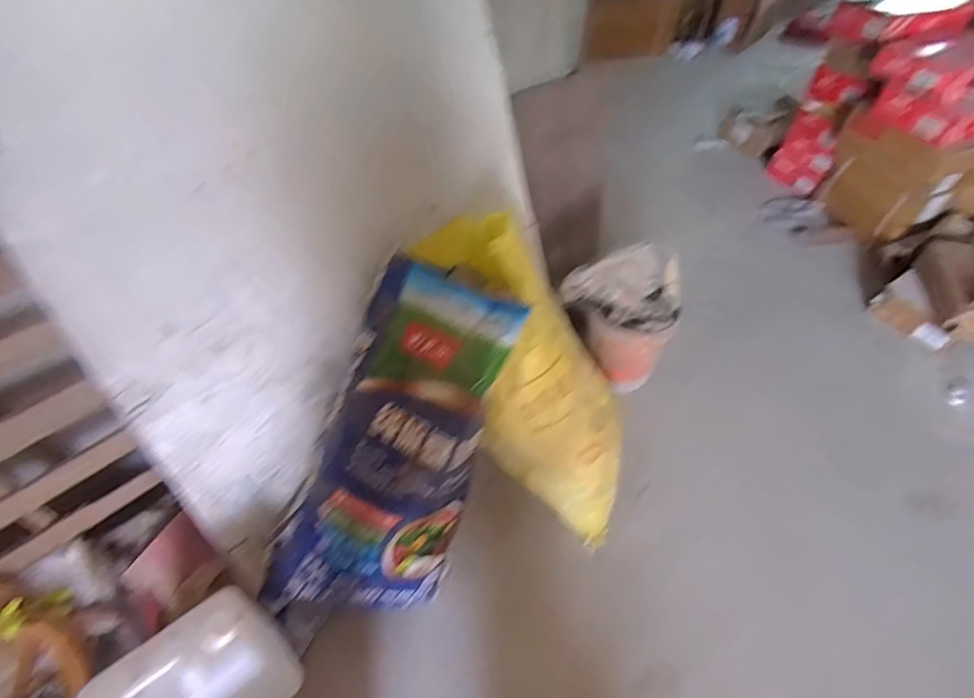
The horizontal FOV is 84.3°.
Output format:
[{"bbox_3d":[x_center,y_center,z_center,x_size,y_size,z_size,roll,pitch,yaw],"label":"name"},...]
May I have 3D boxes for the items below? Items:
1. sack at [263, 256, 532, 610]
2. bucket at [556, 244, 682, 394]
[{"bbox_3d":[-0.206,0.234,1.251,0.341,0.822,0.208,26,11,19],"label":"sack"},{"bbox_3d":[0.486,-0.139,1.780,0.395,0.362,0.321,-24,55,-19],"label":"bucket"}]

